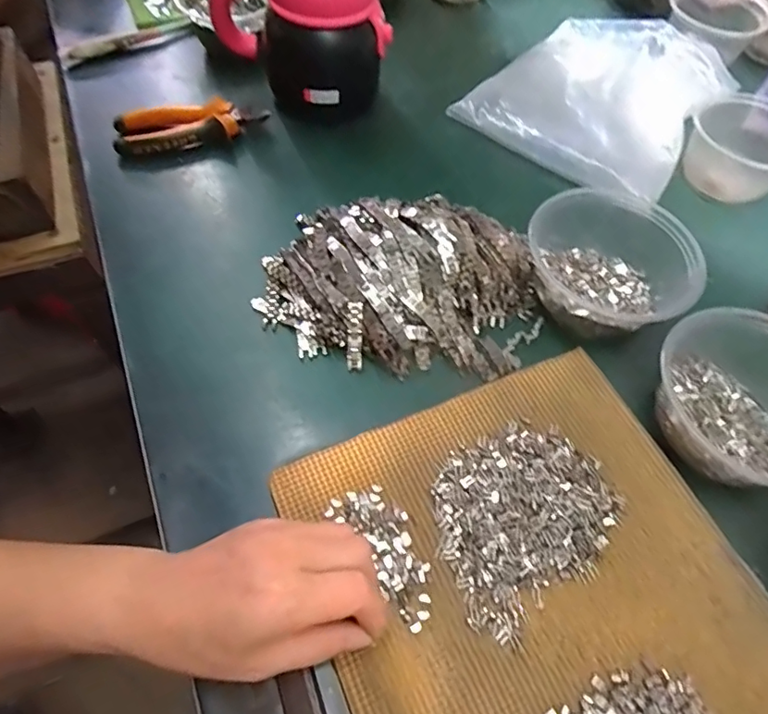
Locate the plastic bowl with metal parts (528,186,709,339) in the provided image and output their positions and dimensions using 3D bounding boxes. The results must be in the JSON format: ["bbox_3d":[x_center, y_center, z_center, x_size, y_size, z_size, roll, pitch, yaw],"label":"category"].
[{"bbox_3d":[0.190,-0.078,0.445,0.112,0.053,0.127,-21,62,-15],"label":"plastic bowl with metal parts"}]

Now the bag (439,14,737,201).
[{"bbox_3d":[0.246,-0.298,0.596,0.229,0.033,0.264,37,64,18],"label":"bag"}]

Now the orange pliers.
[{"bbox_3d":[-0.196,-0.233,0.554,0.152,0.035,0.054,-10,60,-9],"label":"orange pliers"}]

